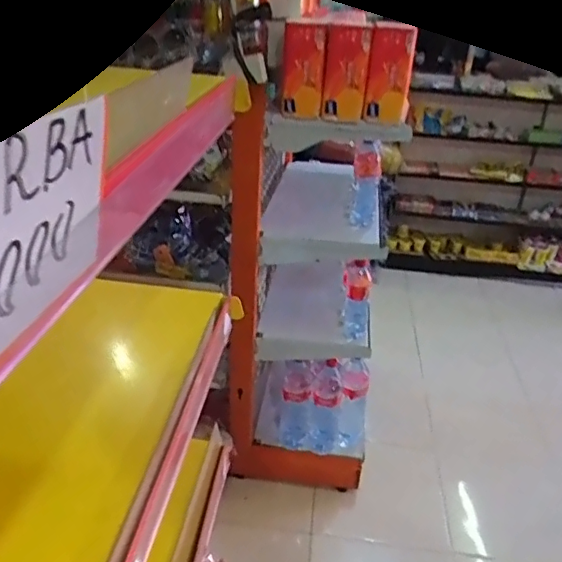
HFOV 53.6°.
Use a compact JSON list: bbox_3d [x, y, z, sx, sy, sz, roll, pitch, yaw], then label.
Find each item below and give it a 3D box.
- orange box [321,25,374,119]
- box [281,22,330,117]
[{"bbox_3d":[0.143,-0.451,1.210,0.092,0.179,0.045,4,28,-1],"label":"orange box"},{"bbox_3d":[0.053,-0.475,1.261,0.094,0.192,0.034,4,28,0],"label":"box"}]

